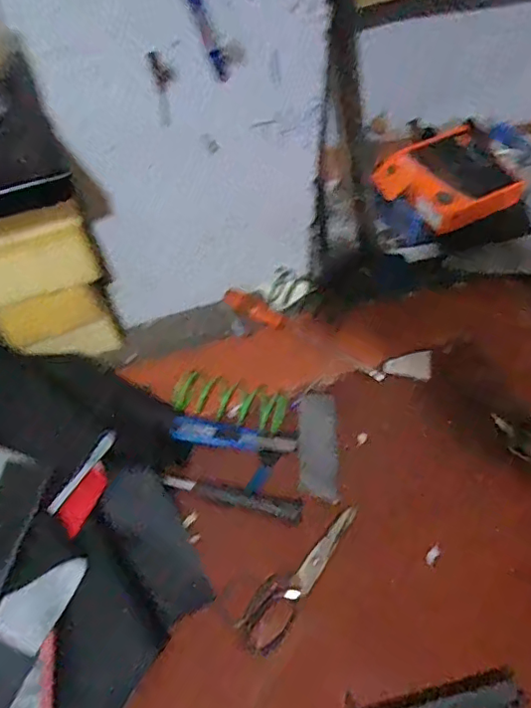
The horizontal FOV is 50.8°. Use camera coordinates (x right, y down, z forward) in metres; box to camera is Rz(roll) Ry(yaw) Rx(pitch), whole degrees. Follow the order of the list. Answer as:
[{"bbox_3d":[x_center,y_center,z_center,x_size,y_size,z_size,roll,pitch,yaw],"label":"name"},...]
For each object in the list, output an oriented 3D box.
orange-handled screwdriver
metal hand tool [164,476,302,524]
[{"bbox_3d":[0.055,-0.033,0.831,0.266,0.021,0.039,26,58,18],"label":"orange-handled screwdriver"},{"bbox_3d":[-0.039,0.174,0.682,0.166,0.017,0.024,10,54,7],"label":"metal hand tool"}]

